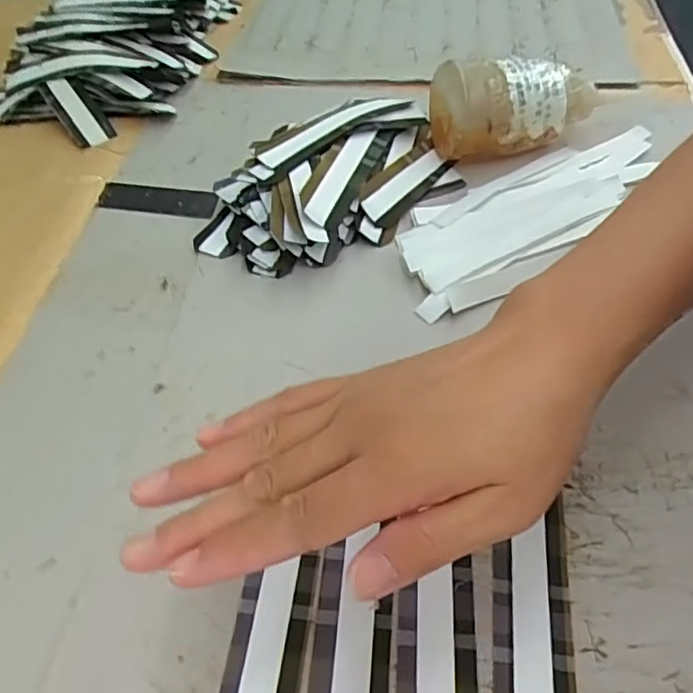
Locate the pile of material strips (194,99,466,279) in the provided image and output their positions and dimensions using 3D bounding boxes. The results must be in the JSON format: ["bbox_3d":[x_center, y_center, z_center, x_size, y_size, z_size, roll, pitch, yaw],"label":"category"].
[{"bbox_3d":[-0.005,-0.125,0.433,0.210,0.042,0.116,-36,58,-24],"label":"pile of material strips"}]

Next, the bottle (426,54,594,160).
[{"bbox_3d":[0.117,-0.177,0.445,0.101,0.058,0.051,-11,51,-7],"label":"bottle"}]

